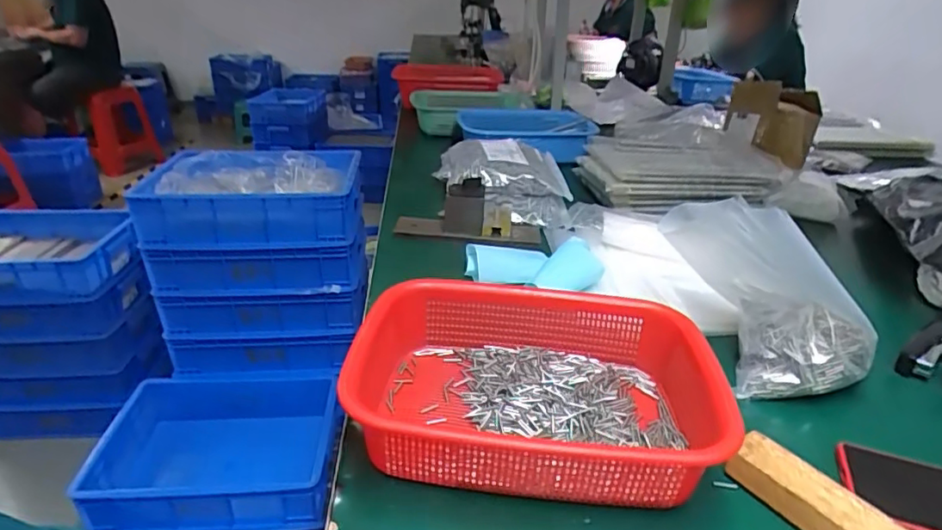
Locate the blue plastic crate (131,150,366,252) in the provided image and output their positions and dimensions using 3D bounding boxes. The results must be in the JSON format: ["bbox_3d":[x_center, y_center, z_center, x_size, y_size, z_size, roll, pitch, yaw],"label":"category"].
[{"bbox_3d":[-0.454,-0.149,1.189,0.413,0.116,0.283,-3,27,-8],"label":"blue plastic crate"}]

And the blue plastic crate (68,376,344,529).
[{"bbox_3d":[-0.491,0.364,1.101,0.415,0.133,0.313,-2,27,-5],"label":"blue plastic crate"}]

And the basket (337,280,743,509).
[{"bbox_3d":[0.048,0.098,0.468,0.278,0.078,0.213,1,28,1],"label":"basket"}]

